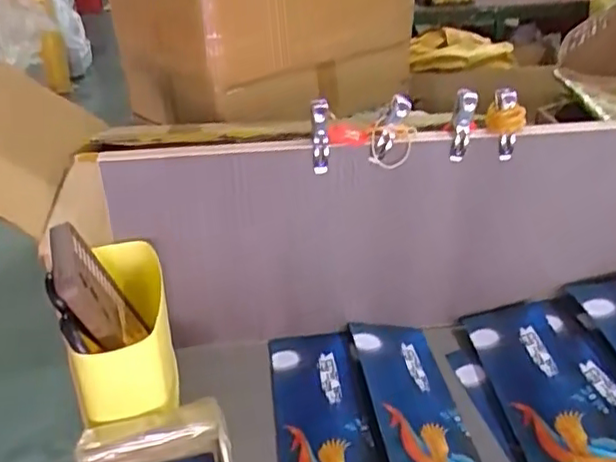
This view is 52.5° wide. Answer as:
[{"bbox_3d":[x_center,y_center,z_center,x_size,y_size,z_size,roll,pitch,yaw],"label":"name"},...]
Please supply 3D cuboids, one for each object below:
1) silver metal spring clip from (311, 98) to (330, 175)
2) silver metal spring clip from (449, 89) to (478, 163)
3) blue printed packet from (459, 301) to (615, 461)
[{"bbox_3d":[0.011,-0.080,0.524,0.014,0.065,0.024,-1,29,3],"label":"silver metal spring clip"},{"bbox_3d":[0.131,-0.089,0.529,0.017,0.064,0.021,7,31,16],"label":"silver metal spring clip"},{"bbox_3d":[0.198,0.146,0.496,0.074,0.015,0.278,-3,29,-2],"label":"blue printed packet"}]

